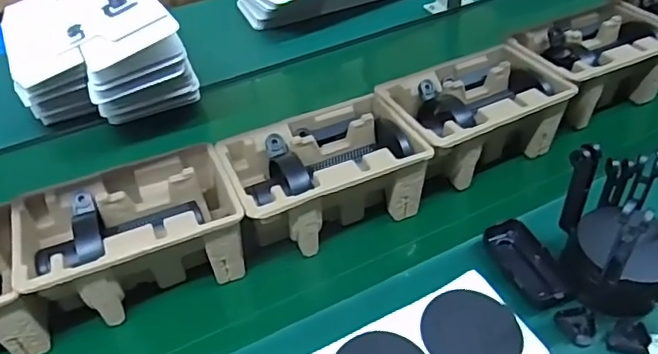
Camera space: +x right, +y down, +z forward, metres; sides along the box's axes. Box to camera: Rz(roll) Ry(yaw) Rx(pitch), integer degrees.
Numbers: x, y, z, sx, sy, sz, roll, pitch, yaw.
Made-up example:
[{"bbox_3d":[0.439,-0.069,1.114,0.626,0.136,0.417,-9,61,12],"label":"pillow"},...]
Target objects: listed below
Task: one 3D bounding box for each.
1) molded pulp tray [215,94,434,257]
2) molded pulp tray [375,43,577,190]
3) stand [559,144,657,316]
[{"bbox_3d":[-0.008,0.004,0.678,0.213,0.103,0.138,-19,41,-16],"label":"molded pulp tray"},{"bbox_3d":[0.189,-0.076,0.748,0.227,0.101,0.150,-20,42,-18],"label":"molded pulp tray"},{"bbox_3d":[0.308,0.050,0.549,0.116,0.152,0.138,-3,39,2],"label":"stand"}]

